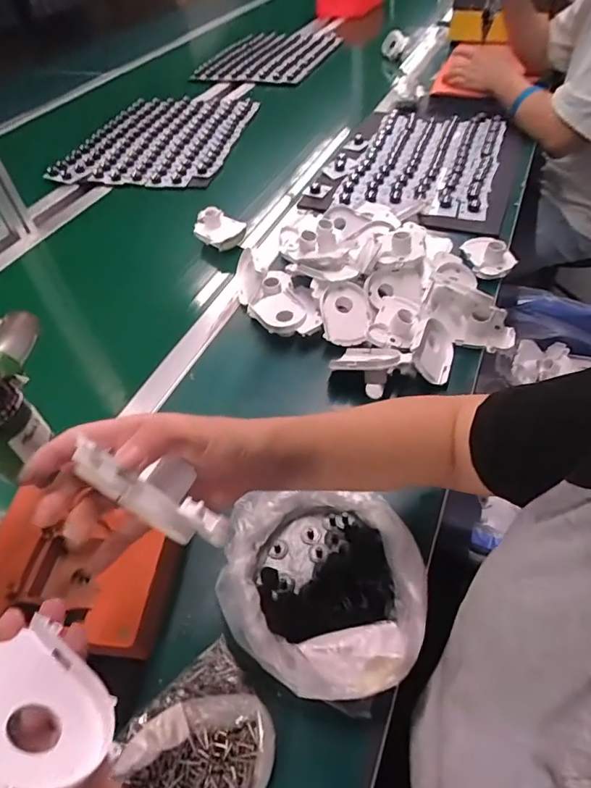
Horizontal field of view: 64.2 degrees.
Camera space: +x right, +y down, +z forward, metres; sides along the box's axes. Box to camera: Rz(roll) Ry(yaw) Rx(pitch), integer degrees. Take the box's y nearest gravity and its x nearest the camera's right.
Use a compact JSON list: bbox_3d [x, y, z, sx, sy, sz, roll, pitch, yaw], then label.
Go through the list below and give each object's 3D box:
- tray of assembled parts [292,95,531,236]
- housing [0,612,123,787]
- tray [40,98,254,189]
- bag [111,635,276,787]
[{"bbox_3d":[0.273,-0.497,0.971,0.368,0.056,0.497,17,53,18],"label":"tray of assembled parts"},{"bbox_3d":[-0.122,0.144,0.211,0.078,0.067,0.019,28,90,11],"label":"housing"},{"bbox_3d":[-0.325,-0.632,1.148,0.368,0.042,0.463,5,50,9],"label":"tray"},{"bbox_3d":[-0.075,0.262,0.347,0.110,0.037,0.109,-31,54,-21],"label":"bag"}]

